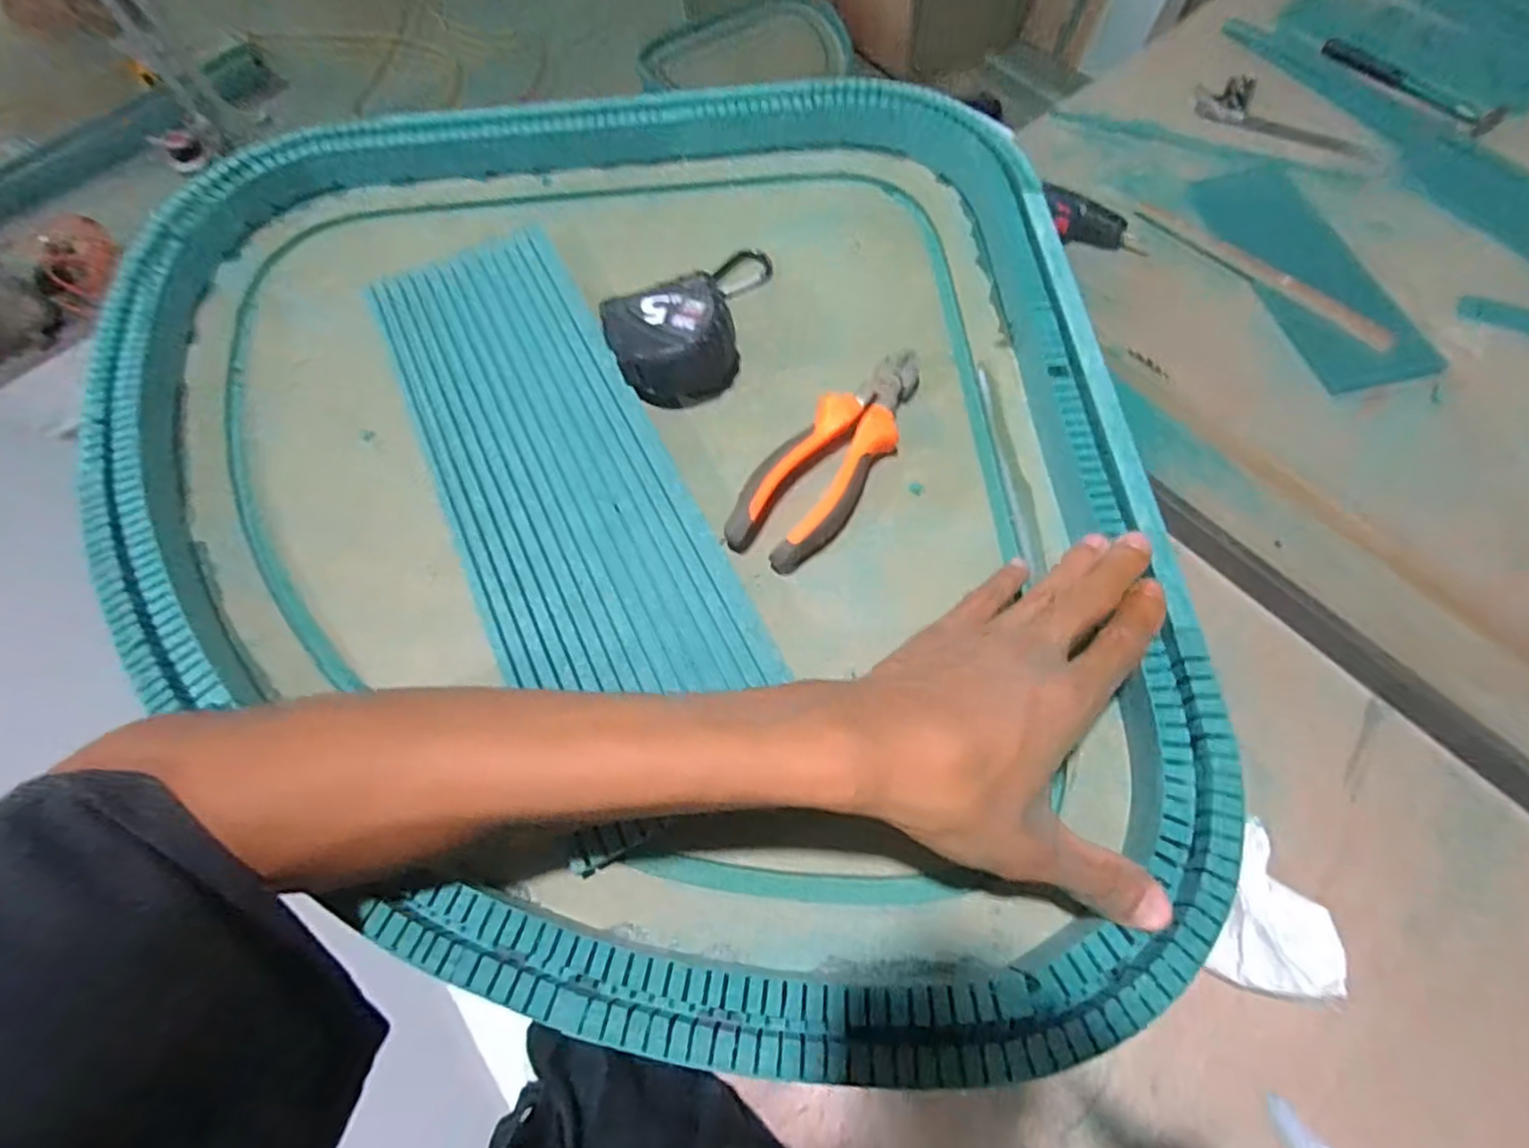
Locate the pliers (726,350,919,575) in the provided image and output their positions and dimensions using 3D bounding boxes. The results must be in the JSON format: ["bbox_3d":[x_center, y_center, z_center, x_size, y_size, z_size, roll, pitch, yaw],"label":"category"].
[{"bbox_3d":[0.041,-0.069,0.375,0.049,0.026,0.155,33,71,16],"label":"pliers"}]

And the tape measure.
[{"bbox_3d":[-0.046,-0.166,0.416,0.074,0.046,0.130,14,67,9],"label":"tape measure"}]

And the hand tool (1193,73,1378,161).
[{"bbox_3d":[0.824,-0.718,1.059,0.291,0.032,0.078,25,69,13],"label":"hand tool"}]

